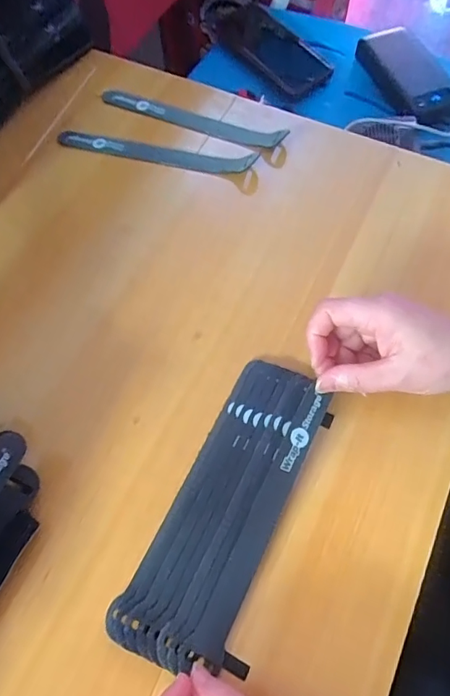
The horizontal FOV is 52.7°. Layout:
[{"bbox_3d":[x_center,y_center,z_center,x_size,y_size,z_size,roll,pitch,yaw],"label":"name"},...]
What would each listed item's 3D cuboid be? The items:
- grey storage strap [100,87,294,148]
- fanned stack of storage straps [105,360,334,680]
[{"bbox_3d":[-0.037,-0.233,0.456,0.206,0.009,0.021,26,70,11],"label":"grey storage strap"},{"bbox_3d":[0.006,0.102,0.303,0.073,0.021,0.197,24,70,15],"label":"fanned stack of storage straps"}]

